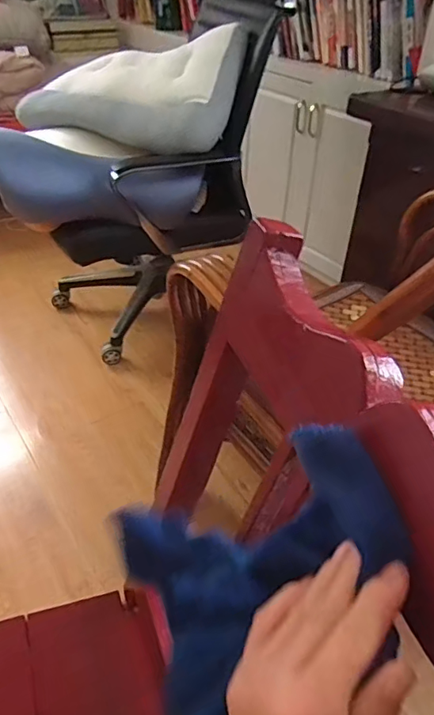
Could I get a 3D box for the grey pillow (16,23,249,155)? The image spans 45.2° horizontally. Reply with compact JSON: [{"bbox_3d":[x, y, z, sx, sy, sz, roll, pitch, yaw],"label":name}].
[{"bbox_3d":[-0.232,-0.783,1.448,0.599,0.252,0.380,7,39,4],"label":"grey pillow"}]

